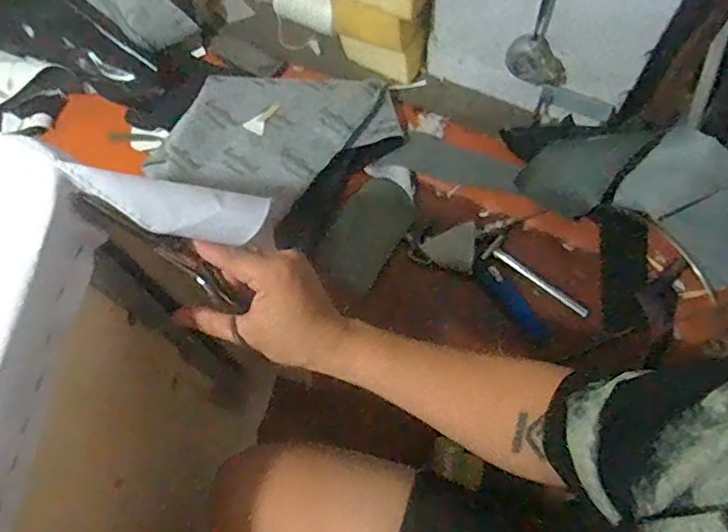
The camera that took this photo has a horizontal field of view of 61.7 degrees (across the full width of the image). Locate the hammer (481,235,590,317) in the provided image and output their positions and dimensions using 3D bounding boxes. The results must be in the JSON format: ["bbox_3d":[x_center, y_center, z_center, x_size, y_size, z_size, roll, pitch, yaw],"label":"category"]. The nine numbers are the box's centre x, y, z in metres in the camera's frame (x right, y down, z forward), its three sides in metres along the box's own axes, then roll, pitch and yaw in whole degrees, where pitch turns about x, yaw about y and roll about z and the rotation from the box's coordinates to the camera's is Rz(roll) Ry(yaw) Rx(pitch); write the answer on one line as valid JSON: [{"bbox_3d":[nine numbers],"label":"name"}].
[{"bbox_3d":[0.254,0.016,0.887,0.168,0.021,0.042,32,71,14],"label":"hammer"}]

